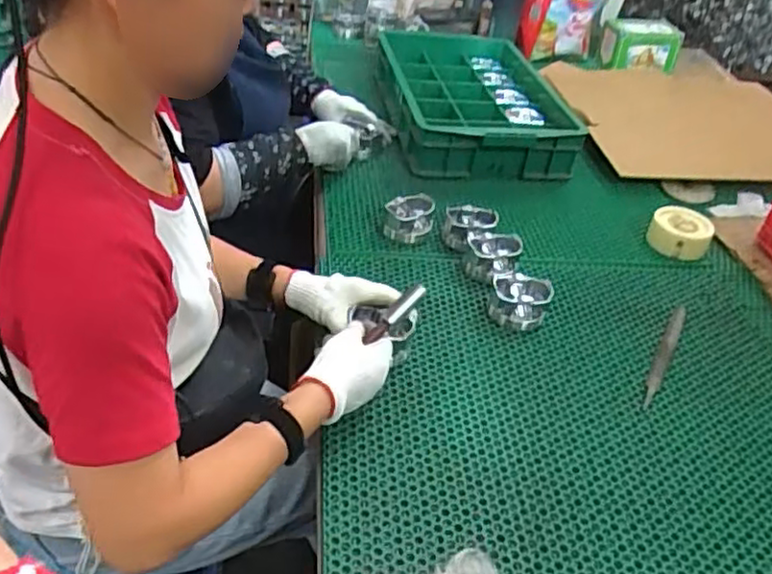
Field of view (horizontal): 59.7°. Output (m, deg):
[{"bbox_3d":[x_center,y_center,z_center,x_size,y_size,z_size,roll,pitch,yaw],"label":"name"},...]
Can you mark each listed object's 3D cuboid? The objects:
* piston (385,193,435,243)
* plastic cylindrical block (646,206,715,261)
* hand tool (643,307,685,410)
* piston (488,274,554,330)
[{"bbox_3d":[0.037,-0.110,1.093,0.075,0.057,0.082,8,38,-1],"label":"piston"},{"bbox_3d":[0.492,-0.090,1.128,0.096,0.051,0.090,5,39,-4],"label":"plastic cylindrical block"},{"bbox_3d":[0.380,0.088,0.918,0.020,0.008,0.230,25,41,19],"label":"hand tool"},{"bbox_3d":[0.187,0.020,0.945,0.078,0.050,0.078,13,39,6],"label":"piston"}]

